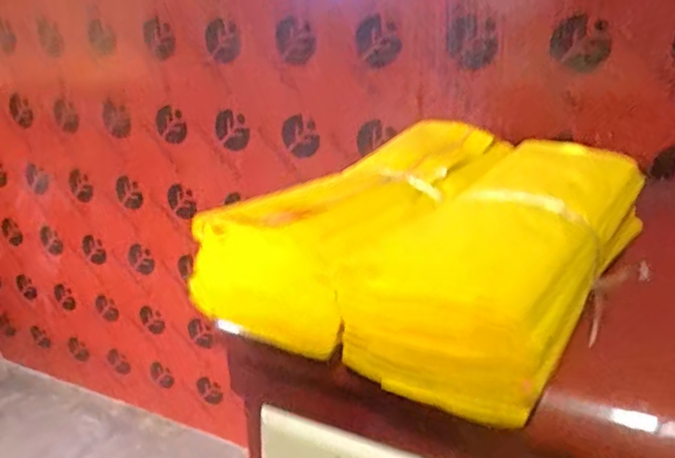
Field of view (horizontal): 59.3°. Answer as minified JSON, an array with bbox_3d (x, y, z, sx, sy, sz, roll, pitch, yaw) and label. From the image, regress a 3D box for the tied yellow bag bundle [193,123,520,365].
[{"bbox_3d":[0.040,-0.018,0.515,0.129,0.075,0.341,13,27,33],"label":"tied yellow bag bundle"}]

